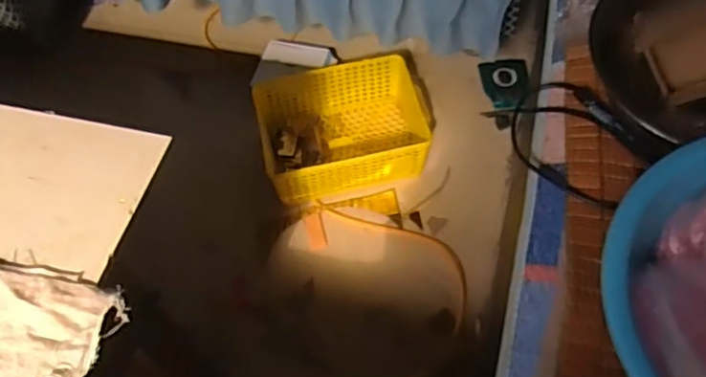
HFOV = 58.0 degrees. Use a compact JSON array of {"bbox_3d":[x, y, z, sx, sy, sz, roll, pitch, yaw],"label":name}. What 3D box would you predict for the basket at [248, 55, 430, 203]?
[{"bbox_3d":[-0.015,-0.099,1.095,0.276,0.105,0.218,-12,58,-3],"label":"basket"}]

